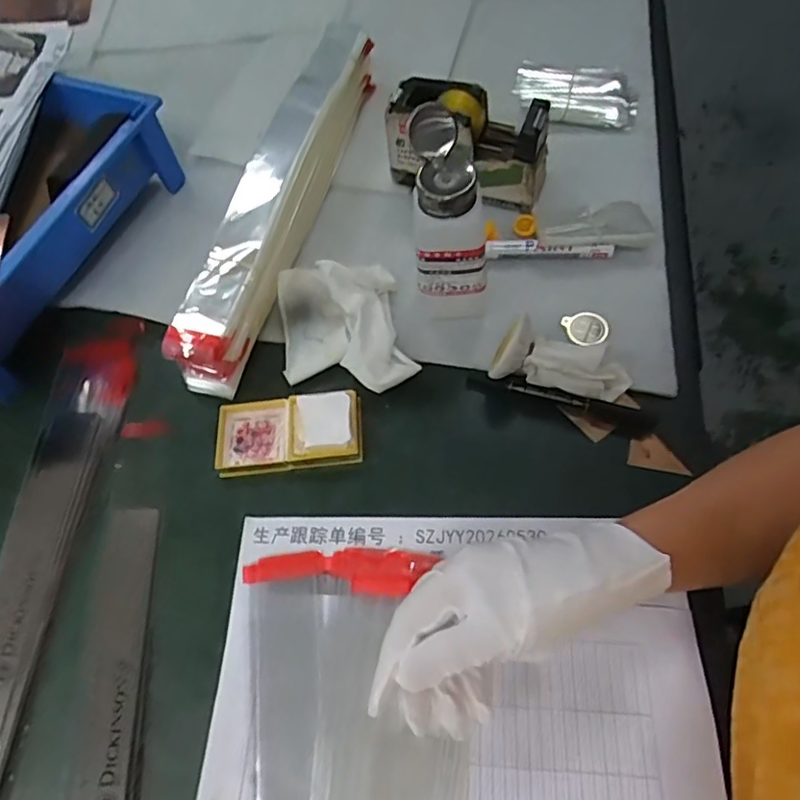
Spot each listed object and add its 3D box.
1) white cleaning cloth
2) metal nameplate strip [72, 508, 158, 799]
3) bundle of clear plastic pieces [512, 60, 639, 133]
[{"bbox_3d":[-0.046,-0.058,0.472,0.097,0.034,0.114,-10,60,-1],"label":"white cleaning cloth"},{"bbox_3d":[-0.180,0.178,0.373,0.036,0.004,0.222,-8,61,0],"label":"metal nameplate strip"},{"bbox_3d":[0.167,-0.289,0.563,0.115,0.026,0.051,12,64,13],"label":"bundle of clear plastic pieces"}]

